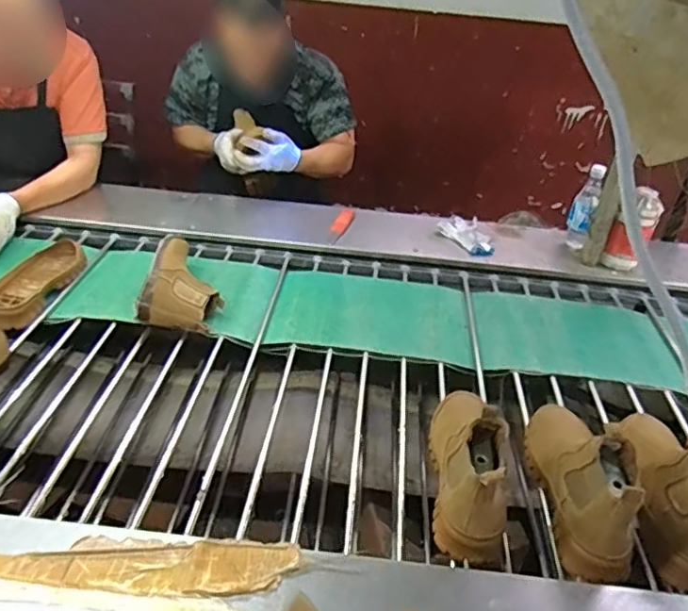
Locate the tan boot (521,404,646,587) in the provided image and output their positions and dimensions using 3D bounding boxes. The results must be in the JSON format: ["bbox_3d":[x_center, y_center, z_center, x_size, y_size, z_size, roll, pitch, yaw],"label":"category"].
[{"bbox_3d":[0.332,0.217,0.855,0.089,0.144,0.279,3,35,-1],"label":"tan boot"}]

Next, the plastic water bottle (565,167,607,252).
[{"bbox_3d":[0.598,-0.239,1.520,0.057,0.202,0.064,17,37,18],"label":"plastic water bottle"}]

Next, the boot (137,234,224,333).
[{"bbox_3d":[-0.312,-0.042,1.204,0.137,0.099,0.217,2,35,-2],"label":"boot"}]

